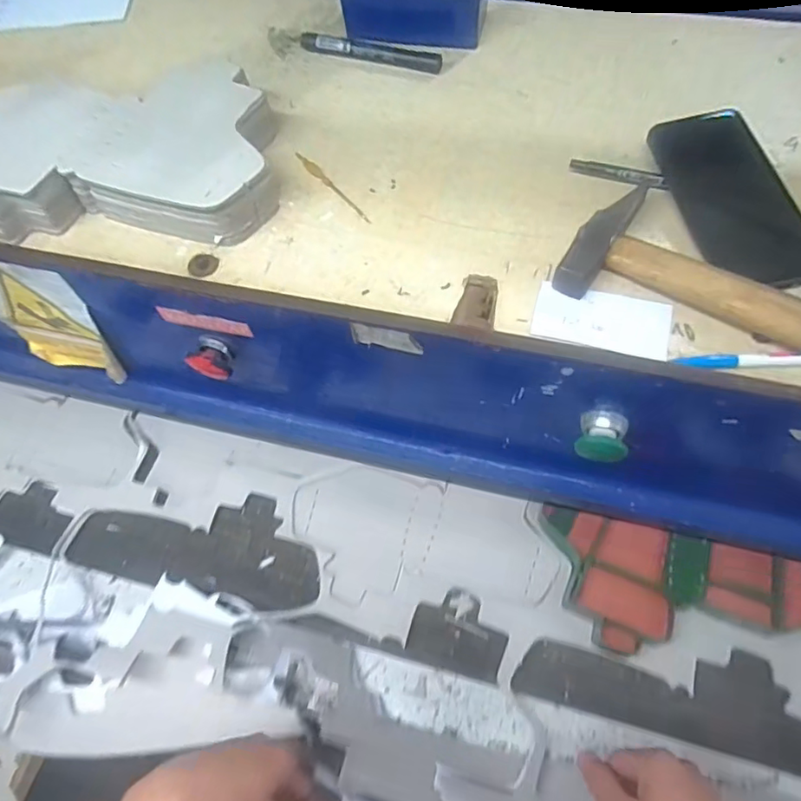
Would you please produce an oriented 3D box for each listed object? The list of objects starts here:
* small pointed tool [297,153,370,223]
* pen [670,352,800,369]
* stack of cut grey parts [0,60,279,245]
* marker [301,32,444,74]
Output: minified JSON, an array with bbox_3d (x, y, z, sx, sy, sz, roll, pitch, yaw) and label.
[{"bbox_3d":[-0.058,-0.180,0.480,0.009,0.006,0.100,-37,66,-15],"label":"small pointed tool"},{"bbox_3d":[0.254,-0.028,0.375,0.134,0.012,0.013,-2,62,3],"label":"pen"},{"bbox_3d":[-0.246,-0.203,0.478,0.283,0.049,0.166,-2,62,2],"label":"stack of cut grey parts"},{"bbox_3d":[-0.031,-0.338,0.553,0.144,0.019,0.020,21,66,14],"label":"marker"}]

